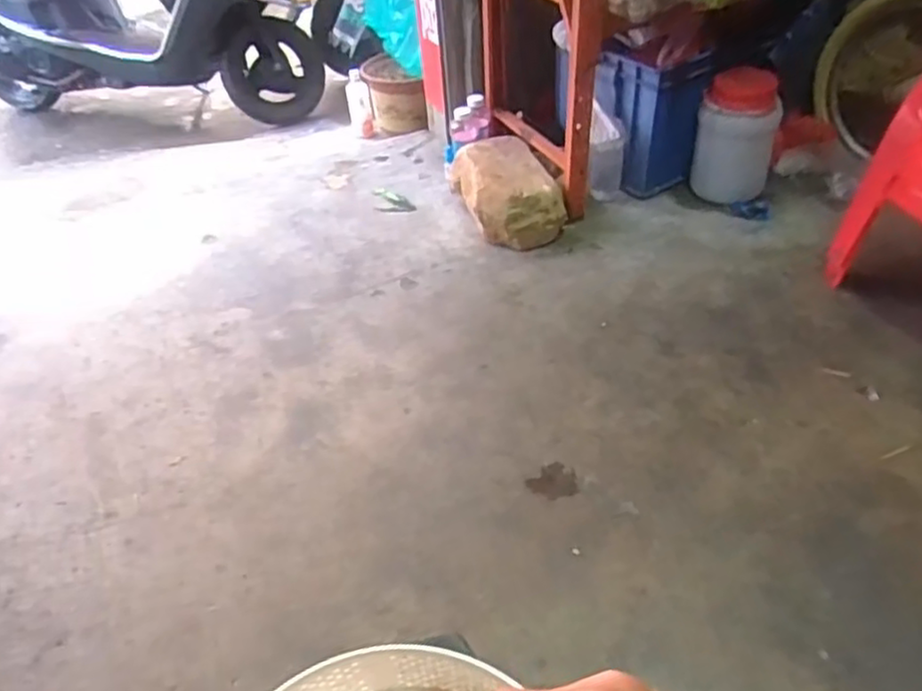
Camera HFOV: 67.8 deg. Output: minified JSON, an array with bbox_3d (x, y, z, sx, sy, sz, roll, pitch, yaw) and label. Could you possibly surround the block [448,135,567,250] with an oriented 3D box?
[{"bbox_3d":[0.112,-0.369,1.664,0.220,0.145,0.325,-10,41,-7],"label":"block"}]

